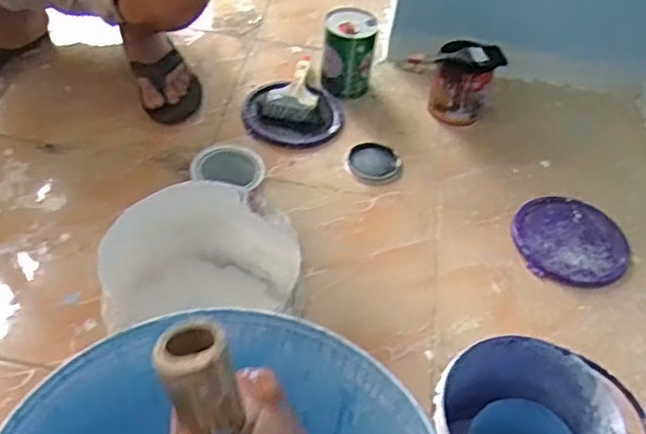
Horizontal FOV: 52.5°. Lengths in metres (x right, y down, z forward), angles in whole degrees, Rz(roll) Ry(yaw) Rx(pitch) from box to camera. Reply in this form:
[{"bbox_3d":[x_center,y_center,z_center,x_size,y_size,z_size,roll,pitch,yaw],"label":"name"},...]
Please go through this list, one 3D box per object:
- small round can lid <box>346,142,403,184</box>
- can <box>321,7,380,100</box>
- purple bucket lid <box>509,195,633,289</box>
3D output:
[{"bbox_3d":[0.088,-0.096,1.148,0.087,0.009,0.095,3,48,-4],"label":"small round can lid"},{"bbox_3d":[0.046,-0.309,1.244,0.095,0.143,0.095,5,48,-2],"label":"can"},{"bbox_3d":[0.404,0.033,1.061,0.181,0.013,0.188,3,48,-4],"label":"purple bucket lid"}]

